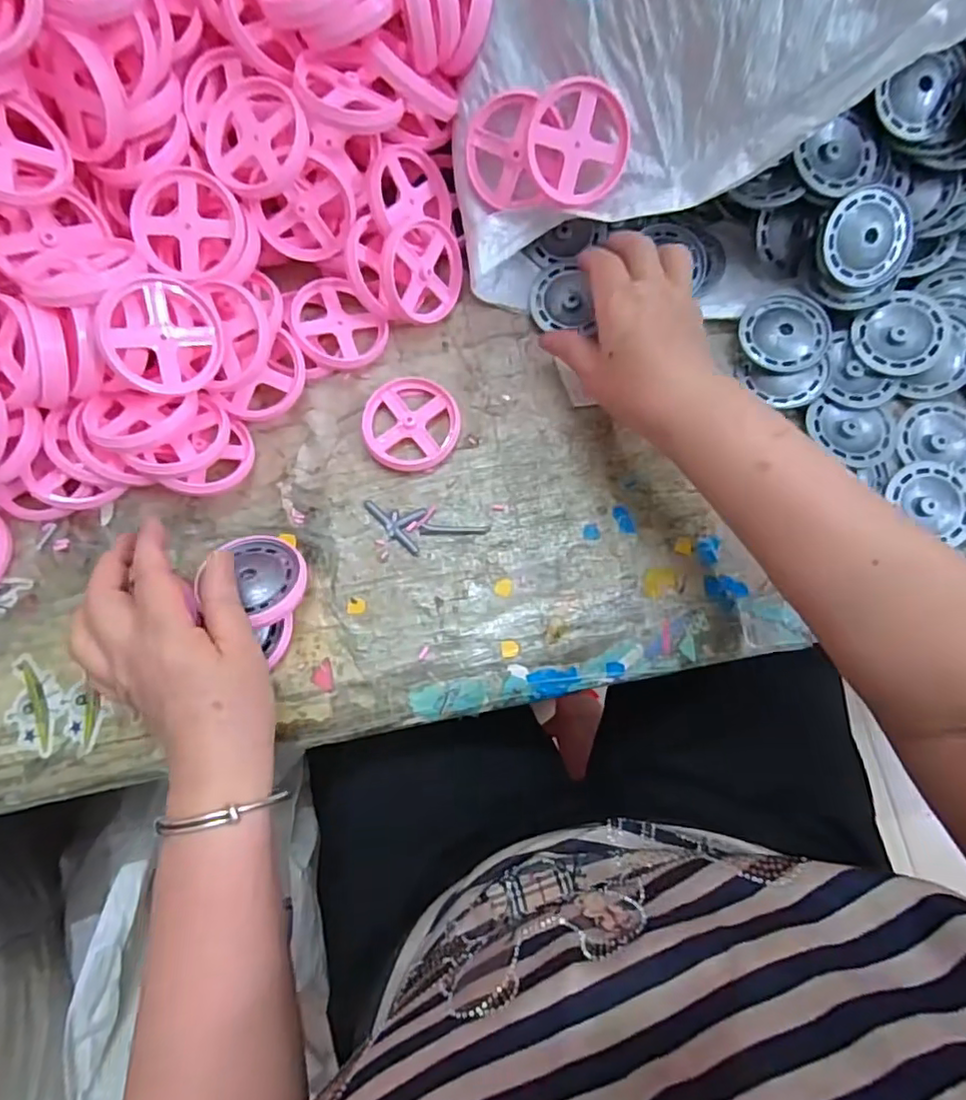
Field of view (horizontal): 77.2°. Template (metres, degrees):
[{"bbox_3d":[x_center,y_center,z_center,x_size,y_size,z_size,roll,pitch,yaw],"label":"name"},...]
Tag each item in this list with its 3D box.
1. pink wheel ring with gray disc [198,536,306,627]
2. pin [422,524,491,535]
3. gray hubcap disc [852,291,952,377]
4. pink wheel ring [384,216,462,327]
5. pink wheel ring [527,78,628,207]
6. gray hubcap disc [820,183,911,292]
[{"bbox_3d":[-0.137,0.016,0.369,0.058,0.010,0.054,4,54,-6],"label":"pink wheel ring with gray disc"},{"bbox_3d":[-0.018,-0.014,0.394,0.045,0.004,0.007,0,77,0],"label":"pin"},{"bbox_3d":[0.278,-0.144,0.398,0.056,0.007,0.054,0,77,0],"label":"gray hubcap disc"},{"bbox_3d":[-0.040,-0.185,0.405,0.062,0.007,0.061,-22,124,-38],"label":"pink wheel ring"},{"bbox_3d":[0.058,-0.248,0.369,0.060,0.007,0.063,-2,122,-3],"label":"pink wheel ring"},{"bbox_3d":[0.247,-0.200,0.389,0.056,0.009,0.056,-10,112,-2],"label":"gray hubcap disc"}]

